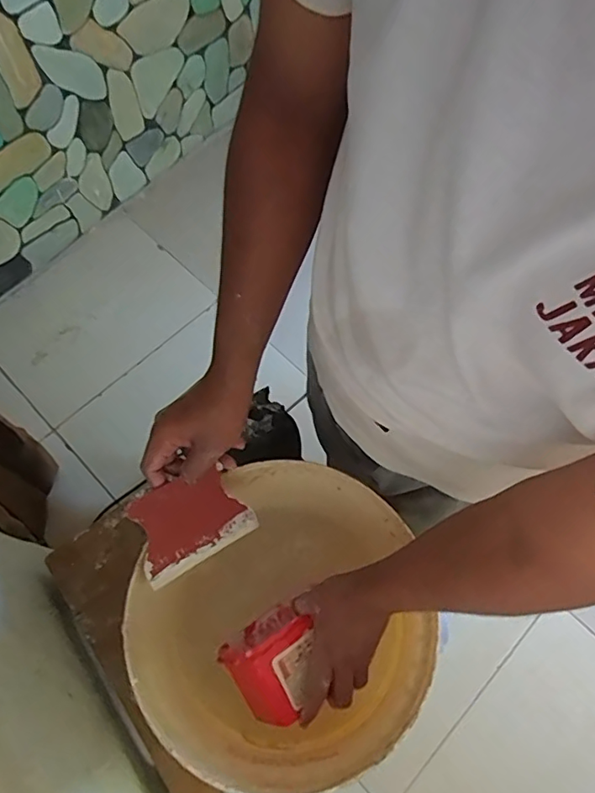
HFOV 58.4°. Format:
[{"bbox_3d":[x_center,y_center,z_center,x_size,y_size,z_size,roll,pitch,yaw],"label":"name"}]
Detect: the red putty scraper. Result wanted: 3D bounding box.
[{"bbox_3d":[-0.106,0.126,0.539,0.117,0.102,0.008,-27,30,-24],"label":"red putty scraper"}]

